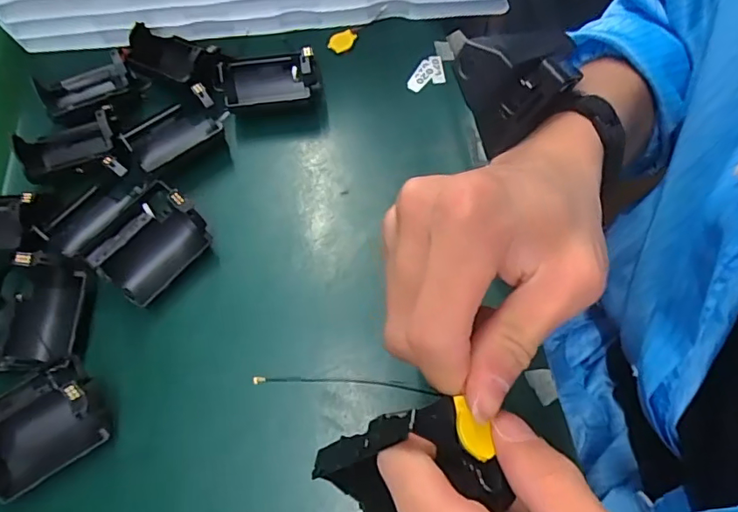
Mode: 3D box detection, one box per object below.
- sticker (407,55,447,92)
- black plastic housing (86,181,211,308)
[{"bbox_3d":[0.046,-0.150,0.426,0.030,0.004,0.034,-8,67,3],"label":"sticker"},{"bbox_3d":[-0.145,-0.009,0.346,0.055,0.035,0.070,33,70,19],"label":"black plastic housing"}]

